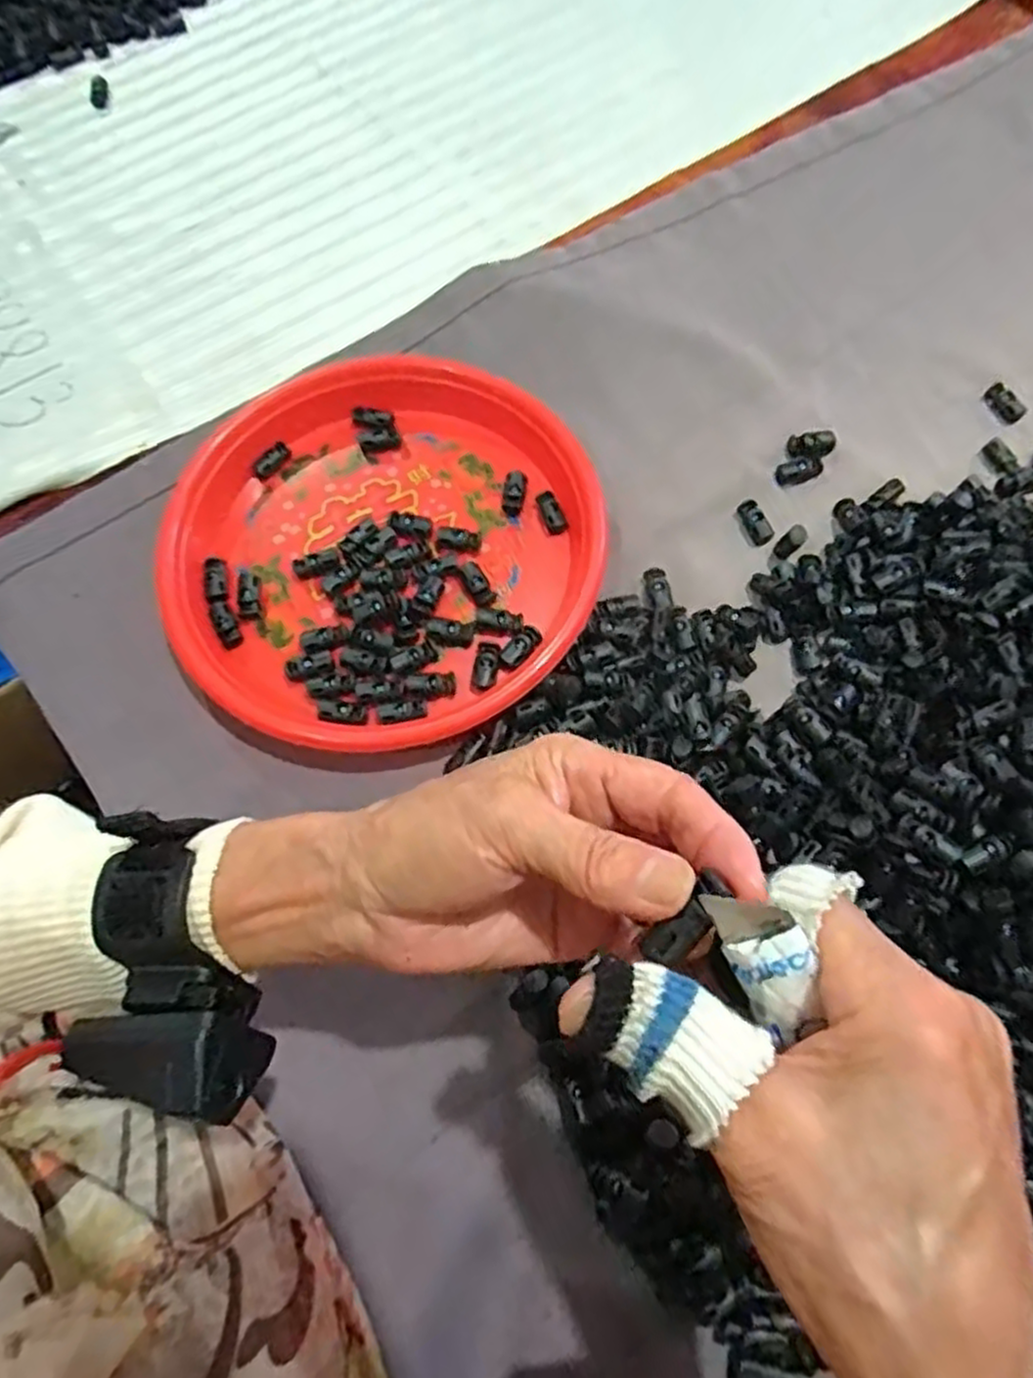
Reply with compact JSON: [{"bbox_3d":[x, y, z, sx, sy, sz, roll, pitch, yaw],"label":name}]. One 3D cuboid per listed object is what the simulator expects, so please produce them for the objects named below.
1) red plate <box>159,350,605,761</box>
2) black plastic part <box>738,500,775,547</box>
[{"bbox_3d":[-0.079,-0.085,0.437,0.241,0.029,0.247,-1,69,2],"label":"red plate"},{"bbox_3d":[0.145,-0.101,0.448,0.015,0.007,0.028,-20,69,-5],"label":"black plastic part"}]

